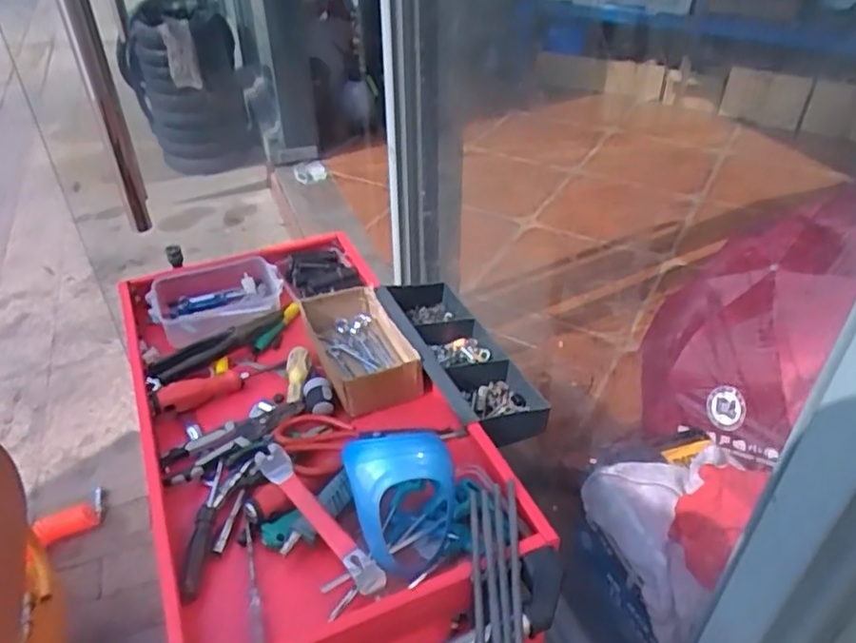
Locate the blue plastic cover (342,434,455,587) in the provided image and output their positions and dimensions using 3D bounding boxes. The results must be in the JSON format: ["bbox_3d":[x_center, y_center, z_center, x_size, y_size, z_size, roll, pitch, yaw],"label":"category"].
[{"bbox_3d":[-0.027,0.178,0.649,0.109,0.082,0.111,-2,38,-3],"label":"blue plastic cover"}]

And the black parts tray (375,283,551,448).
[{"bbox_3d":[0.040,0.045,0.903,0.127,0.062,0.324,-17,41,-20],"label":"black parts tray"}]

